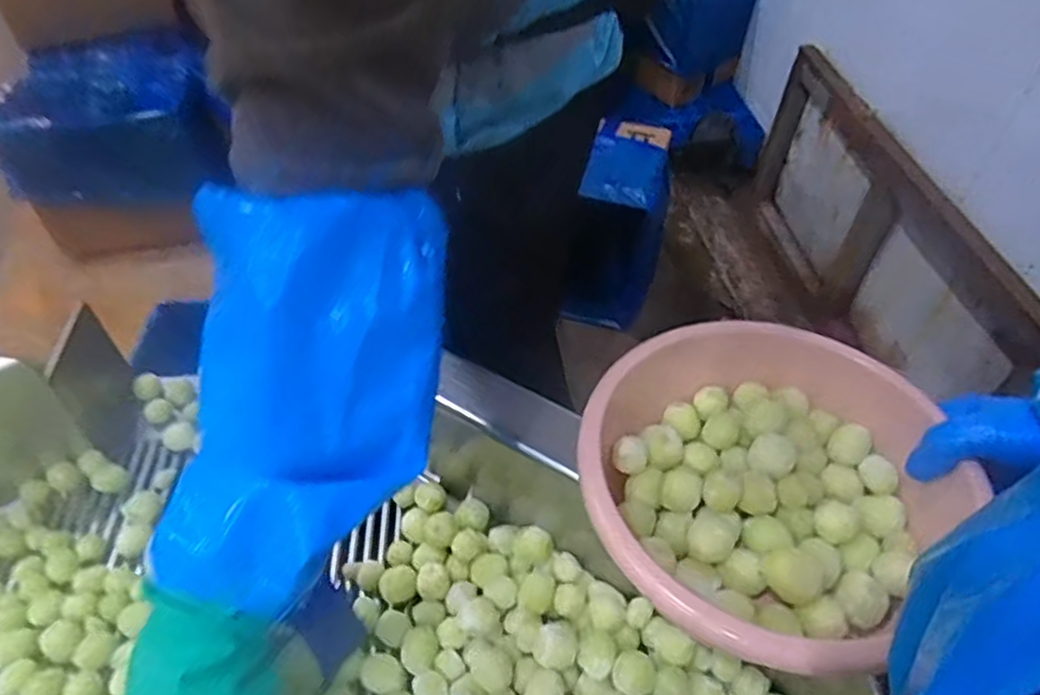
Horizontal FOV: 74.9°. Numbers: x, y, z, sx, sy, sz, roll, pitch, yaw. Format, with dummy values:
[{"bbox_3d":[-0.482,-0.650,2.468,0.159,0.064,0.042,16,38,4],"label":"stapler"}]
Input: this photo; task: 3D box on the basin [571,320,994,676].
[{"bbox_3d":[0.147,0.085,0.444,0.230,0.081,0.214,0,41,0],"label":"basin"}]

